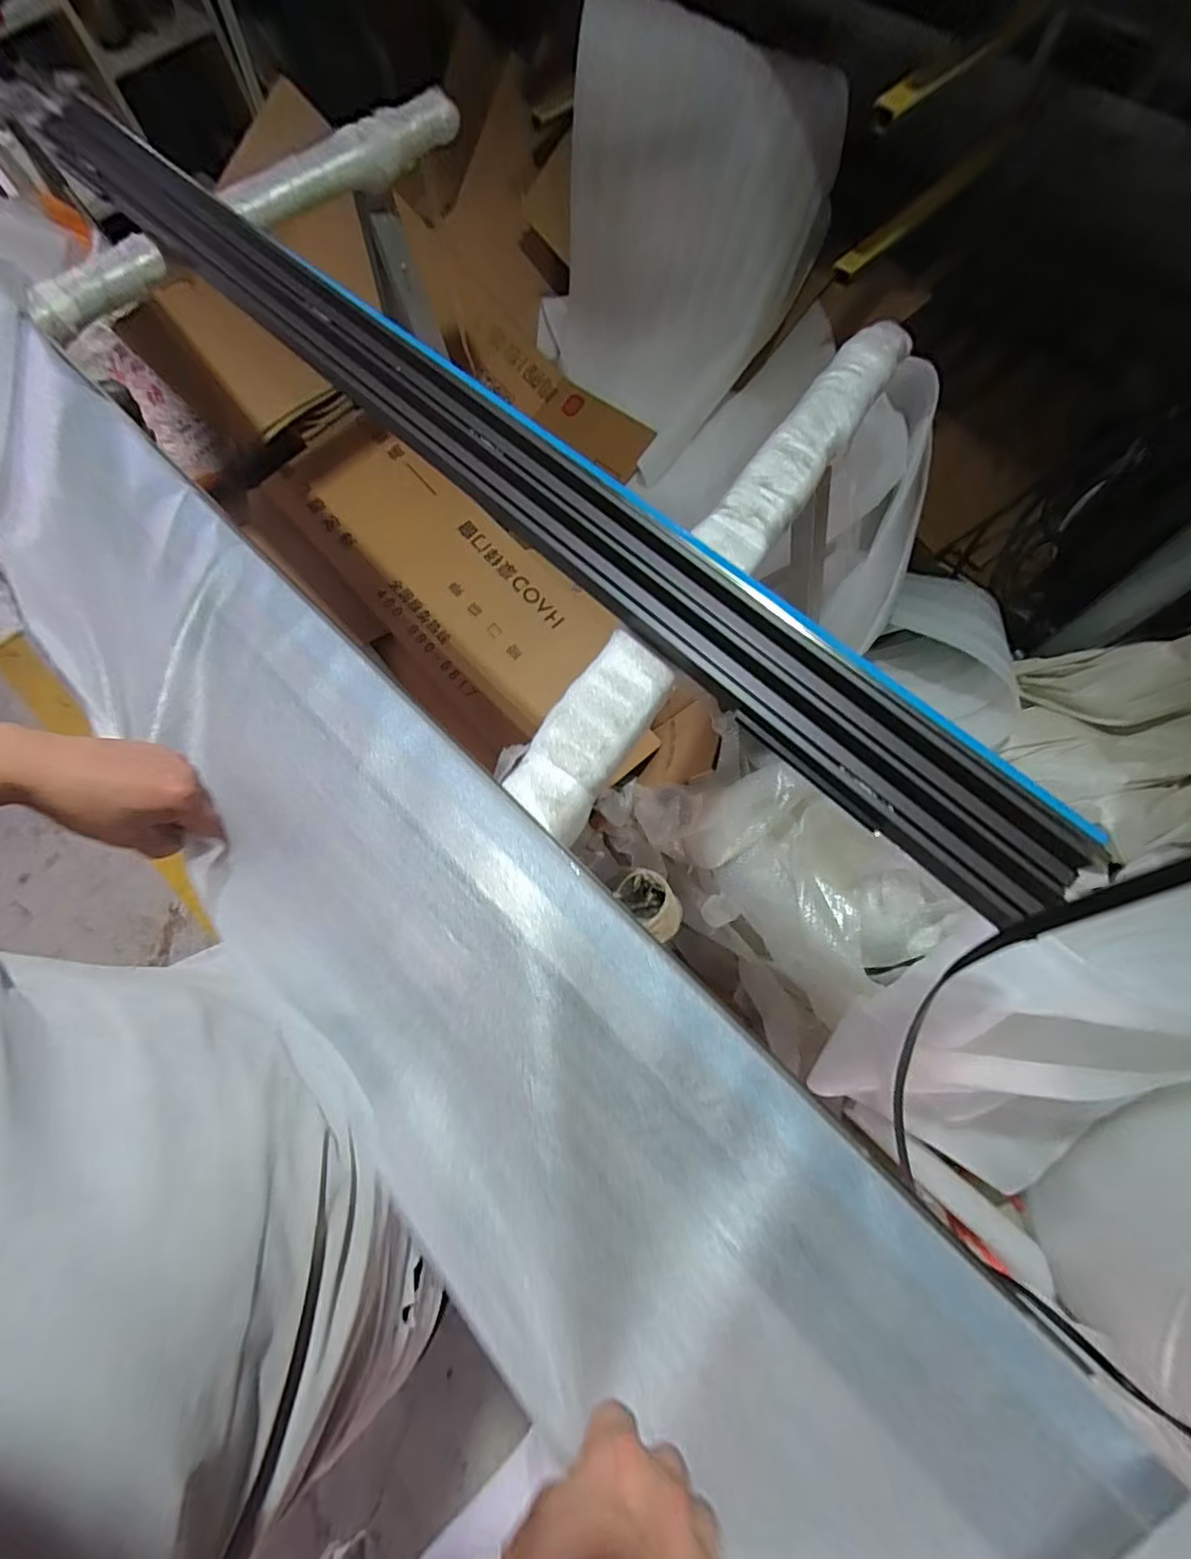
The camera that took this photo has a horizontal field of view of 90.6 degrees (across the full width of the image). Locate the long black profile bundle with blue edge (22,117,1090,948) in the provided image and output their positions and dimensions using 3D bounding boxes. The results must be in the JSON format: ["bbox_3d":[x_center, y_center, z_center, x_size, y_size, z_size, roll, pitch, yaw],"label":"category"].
[{"bbox_3d":[-0.203,-0.498,0.776,0.144,0.042,1.785,-44,74,-12],"label":"long black profile bundle with blue edge"}]

